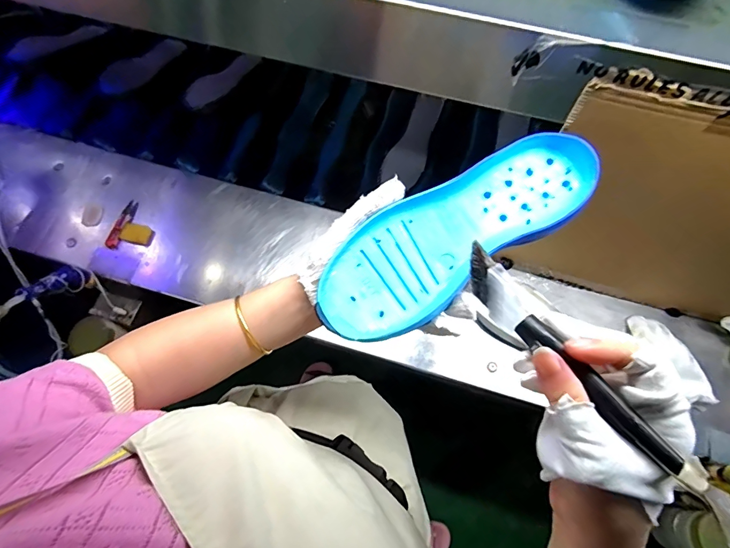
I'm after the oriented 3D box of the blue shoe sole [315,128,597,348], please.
[{"bbox_3d":[0.074,-0.035,0.338,0.247,0.028,0.088,-33,71,-6],"label":"blue shoe sole"}]

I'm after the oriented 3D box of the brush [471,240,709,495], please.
[{"bbox_3d":[0.115,0.048,0.233,0.017,0.028,0.159,-33,63,-12],"label":"brush"}]

